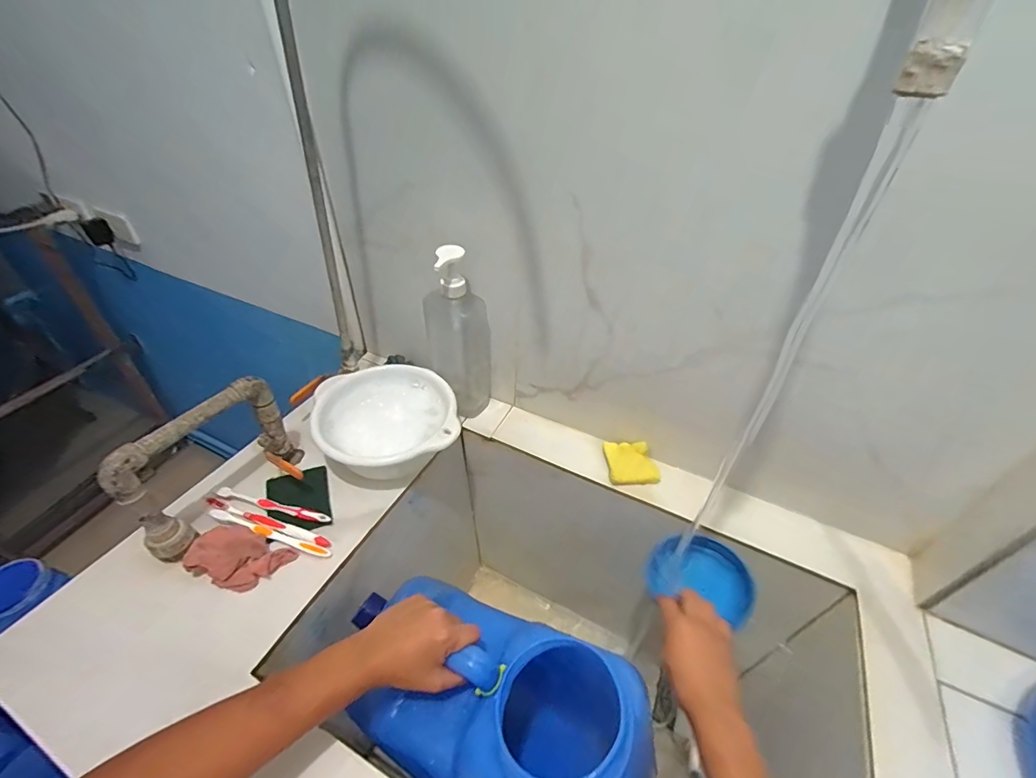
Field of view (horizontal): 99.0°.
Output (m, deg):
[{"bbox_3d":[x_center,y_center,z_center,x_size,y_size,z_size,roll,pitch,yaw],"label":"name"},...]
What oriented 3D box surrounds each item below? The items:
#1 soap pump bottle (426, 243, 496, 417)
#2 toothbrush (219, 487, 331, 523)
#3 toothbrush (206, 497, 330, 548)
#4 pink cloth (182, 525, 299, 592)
[{"bbox_3d":[-0.087,-0.087,0.694,0.079,0.273,0.079,-26,49,-28],"label":"soap pump bottle"},{"bbox_3d":[-0.336,0.162,0.609,0.169,0.020,0.016,12,42,10],"label":"toothbrush"},{"bbox_3d":[-0.333,0.178,0.591,0.186,0.021,0.016,13,43,11],"label":"toothbrush"},{"bbox_3d":[-0.346,0.206,0.543,0.105,0.033,0.062,13,43,12],"label":"pink cloth"}]

